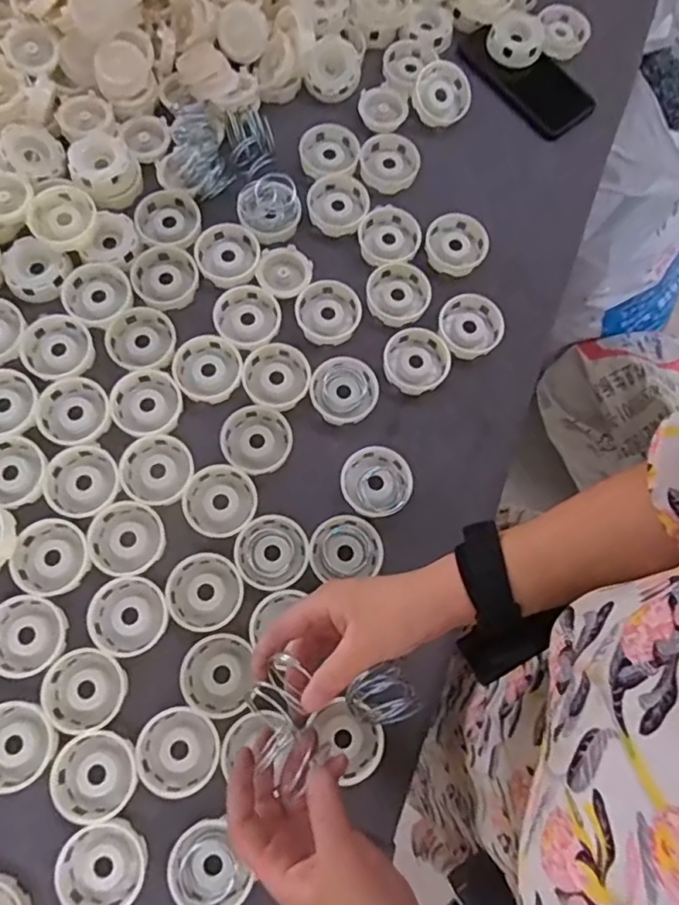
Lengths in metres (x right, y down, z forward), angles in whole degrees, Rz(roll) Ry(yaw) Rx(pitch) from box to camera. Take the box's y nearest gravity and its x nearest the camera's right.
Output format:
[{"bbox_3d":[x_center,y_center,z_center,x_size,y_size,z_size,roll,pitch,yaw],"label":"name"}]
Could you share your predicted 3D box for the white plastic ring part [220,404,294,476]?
[{"bbox_3d":[-0.074,-0.012,0.553,0.060,0.012,0.064,1,74,-5],"label":"white plastic ring part"}]

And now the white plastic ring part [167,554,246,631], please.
[{"bbox_3d":[-0.113,0.117,0.520,0.062,0.013,0.062,-21,77,-11],"label":"white plastic ring part"}]

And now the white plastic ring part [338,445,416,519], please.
[{"bbox_3d":[0.033,0.024,0.543,0.062,0.021,0.063,1,74,-5],"label":"white plastic ring part"}]

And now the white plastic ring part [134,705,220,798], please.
[{"bbox_3d":[-0.126,0.234,0.483,0.061,0.012,0.063,1,74,-5],"label":"white plastic ring part"}]

